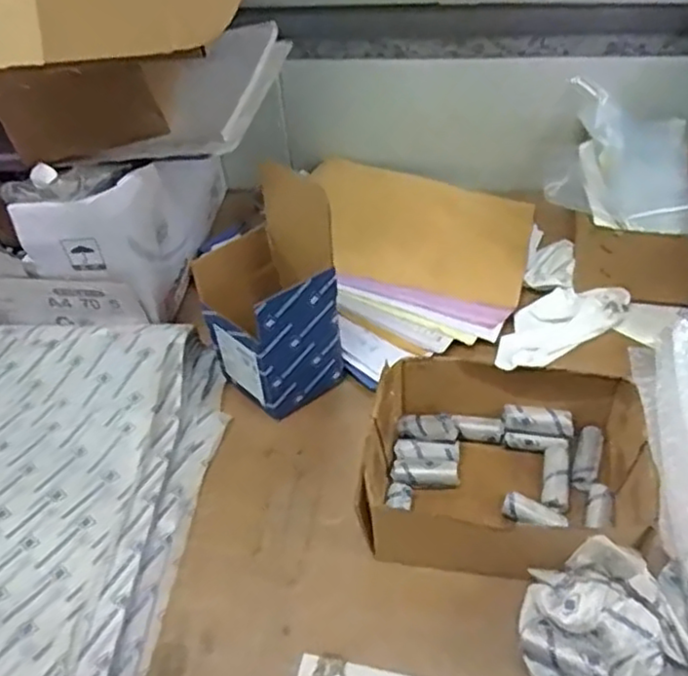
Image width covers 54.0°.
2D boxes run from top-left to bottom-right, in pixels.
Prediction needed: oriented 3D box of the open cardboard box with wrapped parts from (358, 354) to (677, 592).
[{"bbox_3d":[0.138,0.110,0.571,0.231,0.081,0.168,6,48,11],"label":"open cardboard box with wrapped parts"}]

